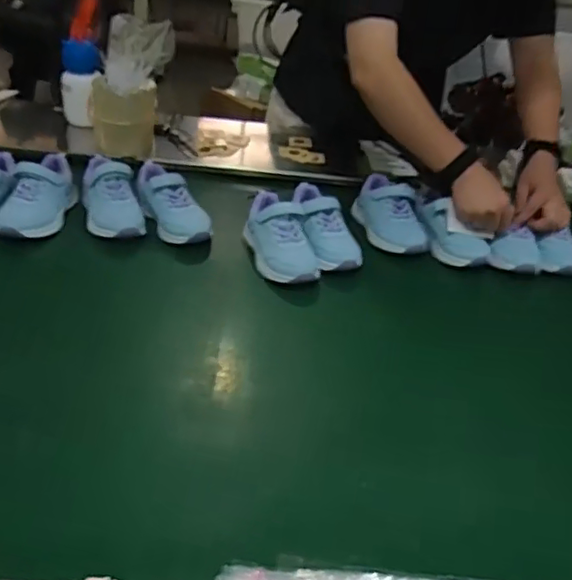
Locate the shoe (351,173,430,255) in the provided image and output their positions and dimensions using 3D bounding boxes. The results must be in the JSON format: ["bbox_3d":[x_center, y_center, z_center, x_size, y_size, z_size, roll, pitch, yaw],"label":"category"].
[{"bbox_3d":[0.167,-0.125,0.966,0.104,0.064,0.162,-1,33,-10],"label":"shoe"}]

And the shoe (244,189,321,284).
[{"bbox_3d":[-0.009,-0.078,0.869,0.080,0.073,0.158,-4,34,-14],"label":"shoe"}]

